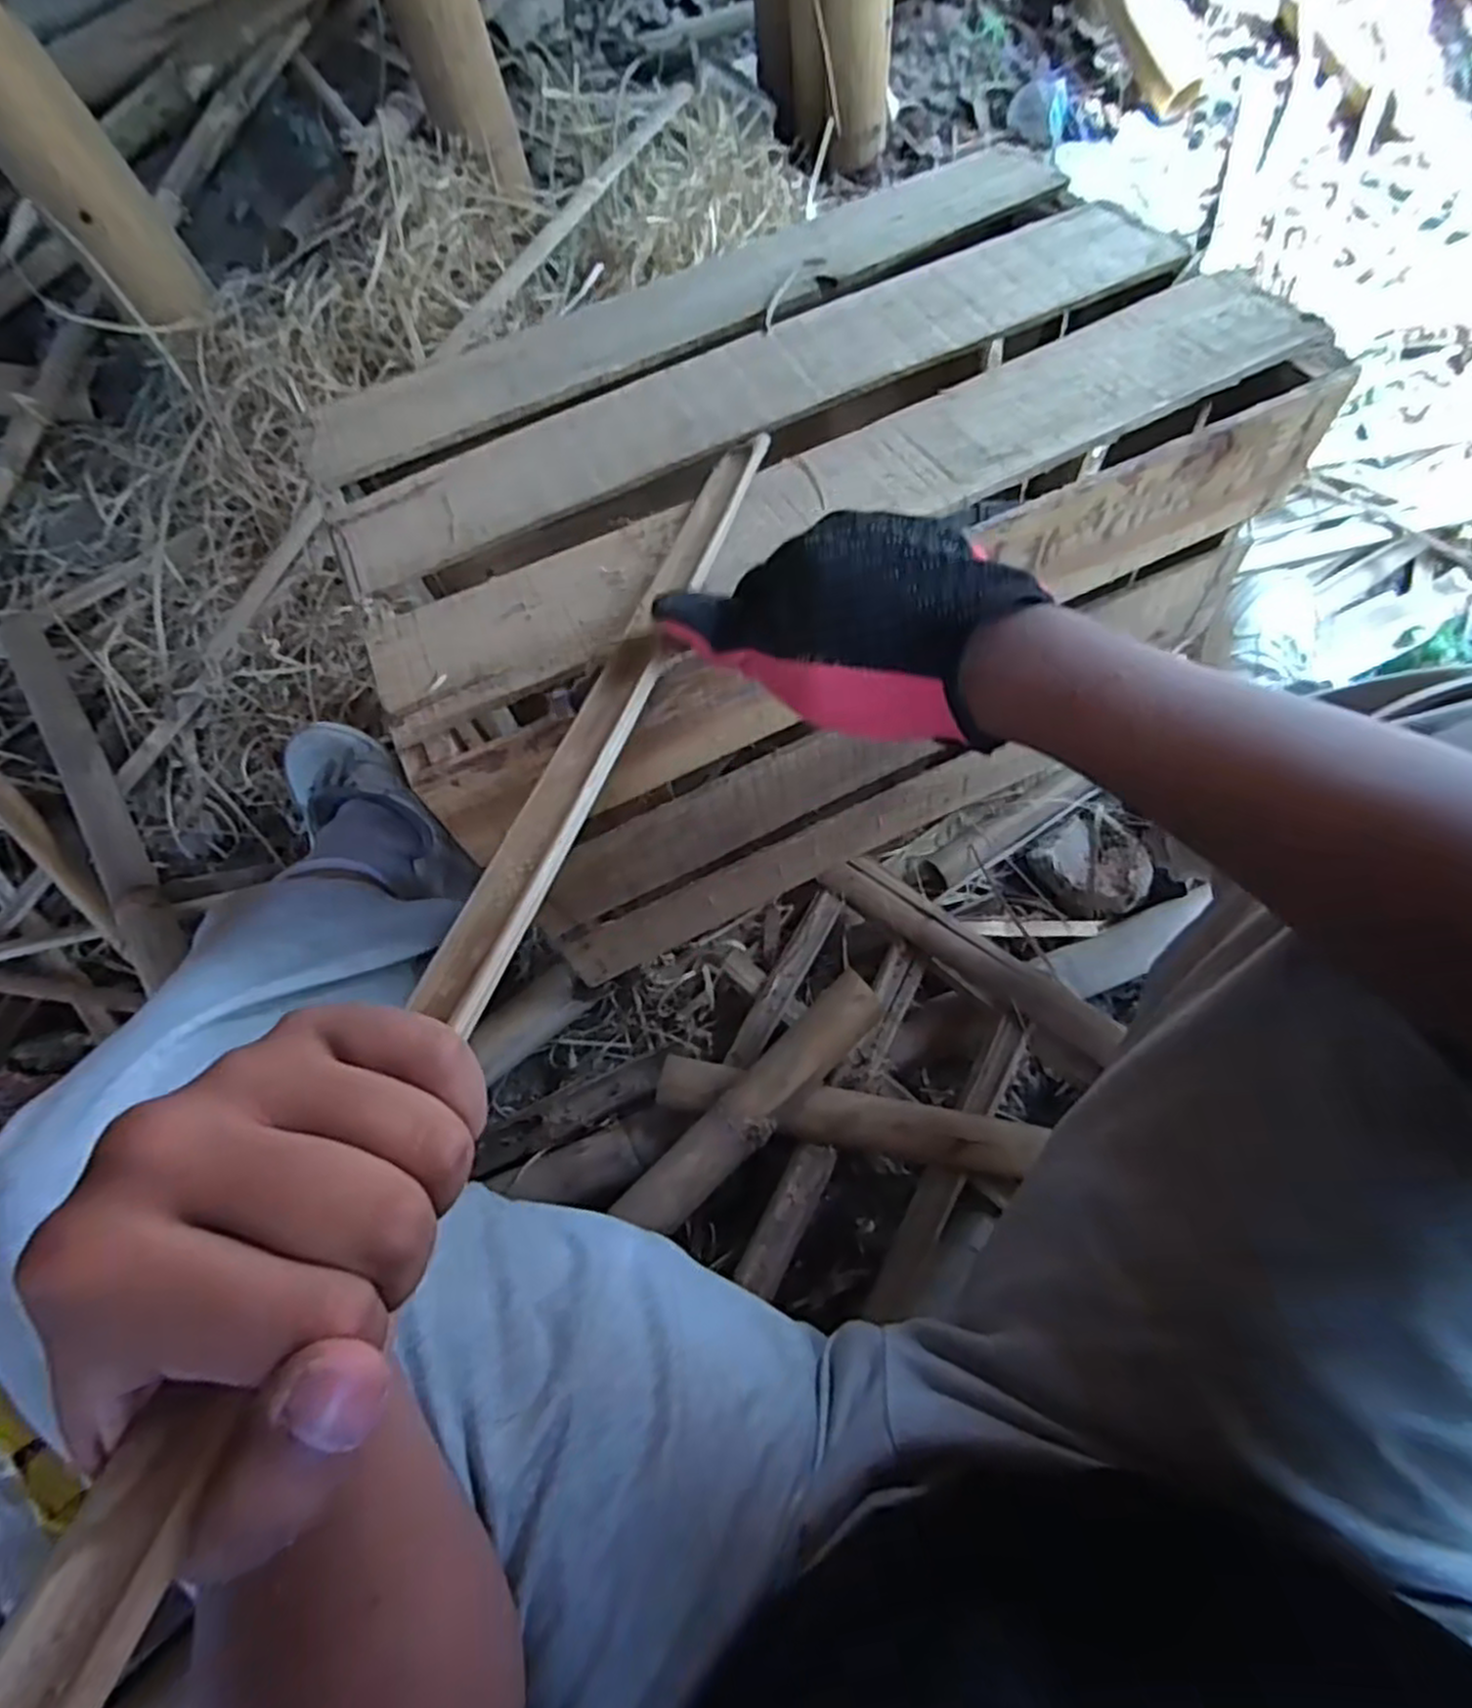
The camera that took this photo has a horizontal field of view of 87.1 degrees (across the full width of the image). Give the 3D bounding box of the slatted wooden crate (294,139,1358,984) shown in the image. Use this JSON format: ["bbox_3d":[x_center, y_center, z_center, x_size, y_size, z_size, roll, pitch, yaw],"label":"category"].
[{"bbox_3d":[0.041,-0.227,0.631,0.582,0.324,0.373,-25,68,-5],"label":"slatted wooden crate"}]

